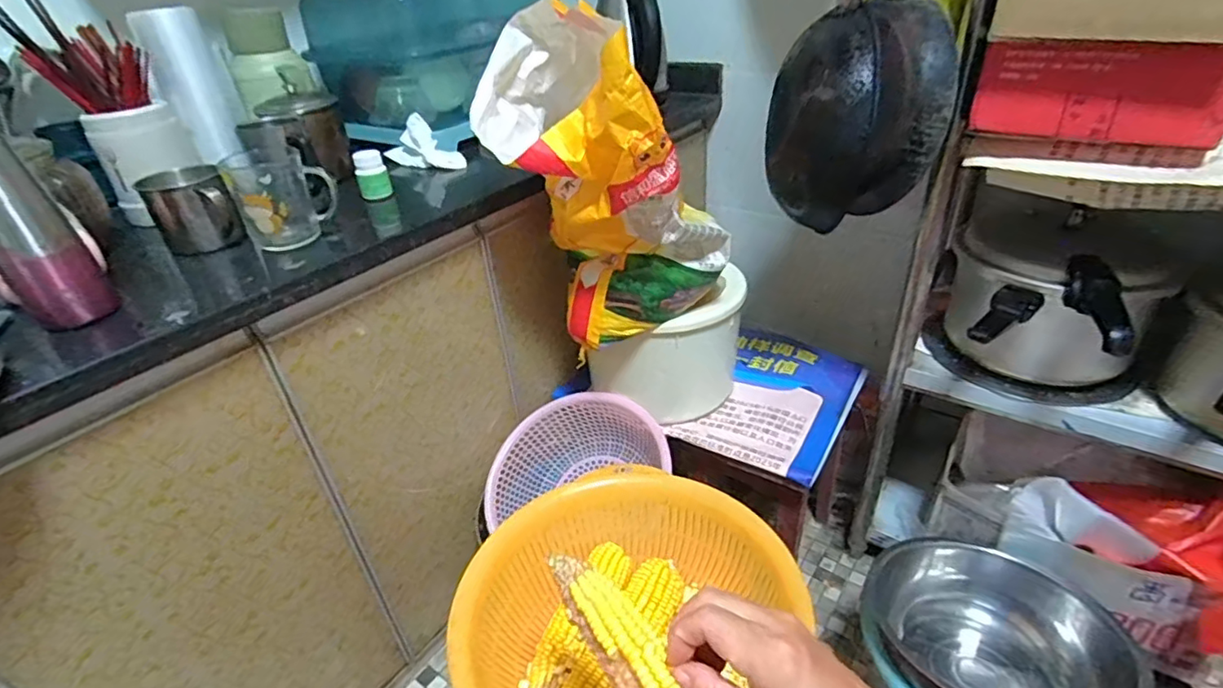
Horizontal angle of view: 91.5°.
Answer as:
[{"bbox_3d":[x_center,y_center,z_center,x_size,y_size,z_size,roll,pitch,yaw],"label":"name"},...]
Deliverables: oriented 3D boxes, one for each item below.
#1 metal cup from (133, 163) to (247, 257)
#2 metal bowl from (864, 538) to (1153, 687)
[{"bbox_3d":[-0.506,-0.158,0.725,0.080,0.093,0.095,-27,39,-31],"label":"metal cup"},{"bbox_3d":[0.501,0.393,0.794,0.281,0.143,0.279,-3,33,2],"label":"metal bowl"}]

